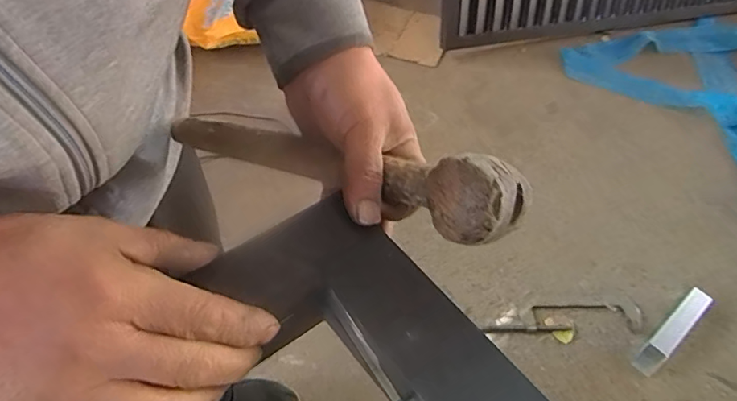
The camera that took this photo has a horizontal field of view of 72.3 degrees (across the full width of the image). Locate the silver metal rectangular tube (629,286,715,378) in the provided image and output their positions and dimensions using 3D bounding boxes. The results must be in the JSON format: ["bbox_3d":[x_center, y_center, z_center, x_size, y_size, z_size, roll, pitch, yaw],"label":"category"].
[{"bbox_3d":[0.793,0.332,1.306,0.295,0.075,0.057,-33,60,-28],"label":"silver metal rectangular tube"}]

